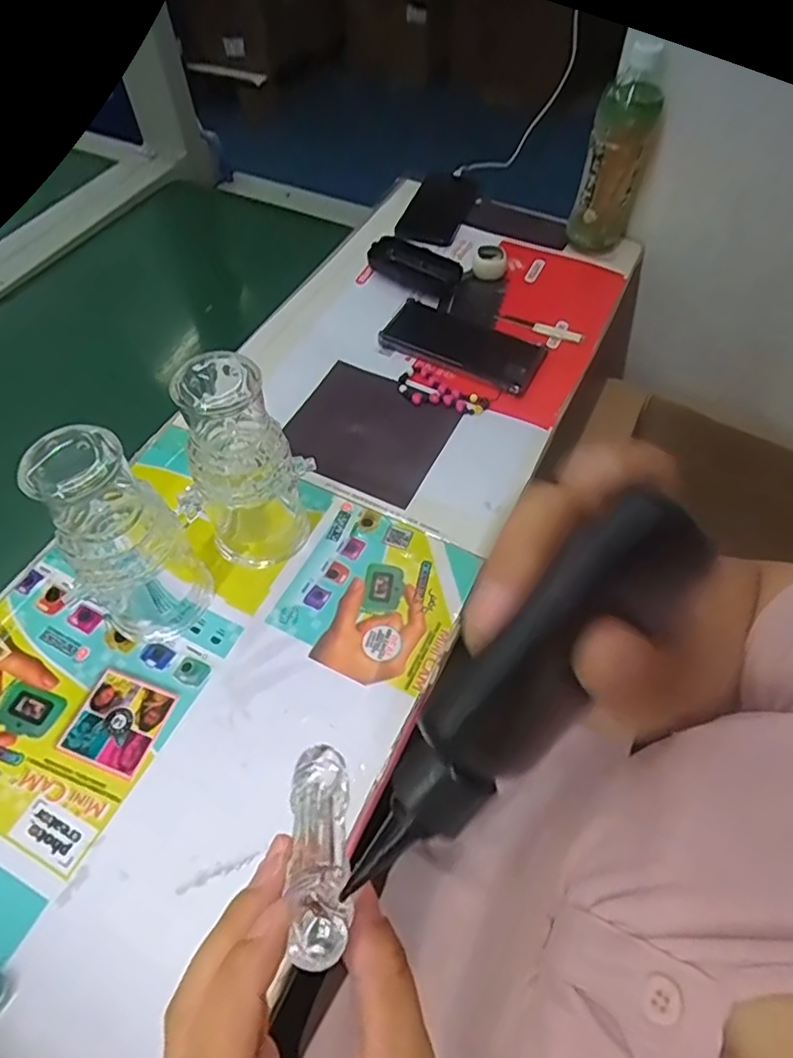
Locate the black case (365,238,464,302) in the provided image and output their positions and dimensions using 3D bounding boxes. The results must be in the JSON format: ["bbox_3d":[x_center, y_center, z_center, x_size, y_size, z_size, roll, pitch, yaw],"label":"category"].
[{"bbox_3d":[0.022,-0.302,0.692,0.106,0.024,0.057,27,60,16],"label":"black case"}]

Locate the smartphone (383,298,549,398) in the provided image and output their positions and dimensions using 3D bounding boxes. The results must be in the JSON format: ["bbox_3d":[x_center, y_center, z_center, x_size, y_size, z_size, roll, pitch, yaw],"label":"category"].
[{"bbox_3d":[0.071,-0.197,0.633,0.163,0.011,0.080,25,60,13],"label":"smartphone"}]

